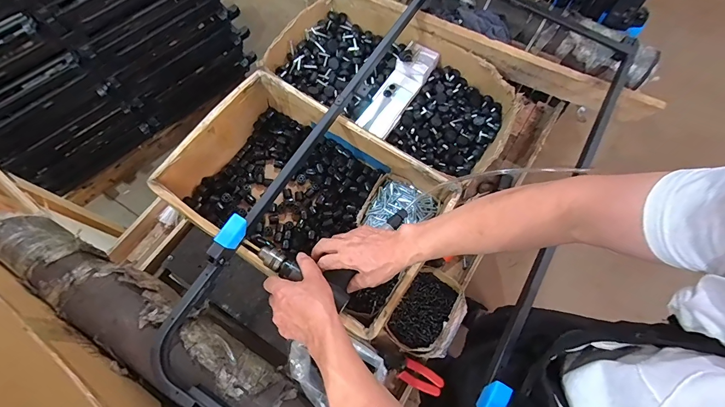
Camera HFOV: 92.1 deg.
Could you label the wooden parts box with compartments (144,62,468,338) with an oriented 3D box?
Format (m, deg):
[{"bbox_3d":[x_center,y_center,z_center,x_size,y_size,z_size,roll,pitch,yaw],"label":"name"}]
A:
[{"bbox_3d":[-0.110,-0.009,0.753,0.510,0.168,0.337,30,72,8],"label":"wooden parts box with compartments"}]

